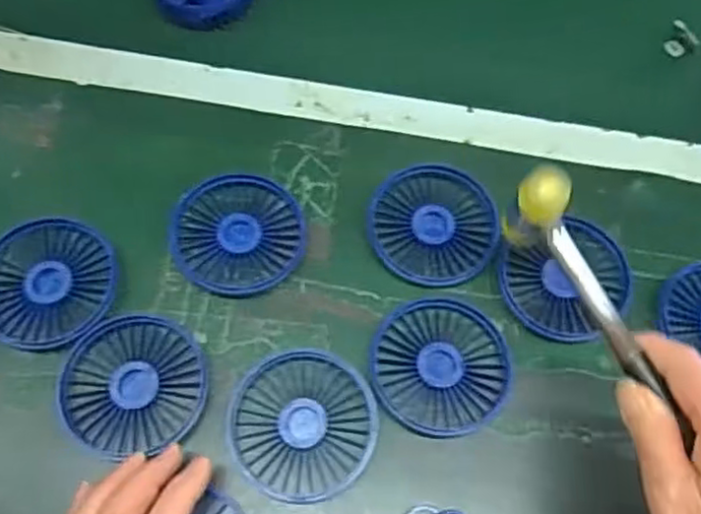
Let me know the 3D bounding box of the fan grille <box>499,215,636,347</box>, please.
[{"bbox_3d":[0.146,0.016,0.462,0.085,0.013,0.075,-25,69,-15],"label":"fan grille"}]

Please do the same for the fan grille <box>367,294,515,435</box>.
[{"bbox_3d":[0.057,0.068,0.435,0.086,0.006,0.086,1,64,-3],"label":"fan grille"}]

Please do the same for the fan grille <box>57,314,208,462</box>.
[{"bbox_3d":[-0.133,0.076,0.421,0.085,0.009,0.084,-11,66,-9],"label":"fan grille"}]

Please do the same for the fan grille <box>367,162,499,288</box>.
[{"bbox_3d":[0.058,-0.023,0.477,0.087,0.017,0.086,1,64,-3],"label":"fan grille"}]

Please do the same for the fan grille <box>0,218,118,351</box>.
[{"bbox_3d":[-0.194,0.014,0.441,0.084,0.012,0.084,-4,65,-6],"label":"fan grille"}]

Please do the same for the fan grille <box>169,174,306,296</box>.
[{"bbox_3d":[-0.076,-0.017,0.465,0.086,0.013,0.083,-3,65,-5],"label":"fan grille"}]

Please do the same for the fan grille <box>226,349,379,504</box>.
[{"bbox_3d":[-0.030,0.101,0.418,0.085,0.016,0.087,1,64,-3],"label":"fan grille"}]

